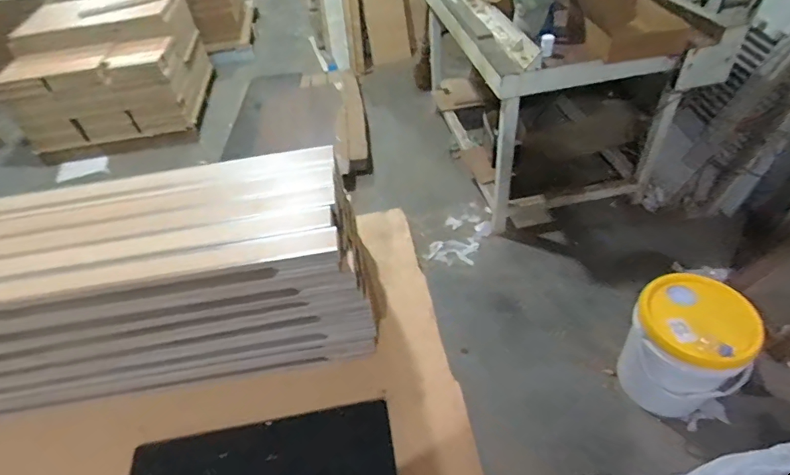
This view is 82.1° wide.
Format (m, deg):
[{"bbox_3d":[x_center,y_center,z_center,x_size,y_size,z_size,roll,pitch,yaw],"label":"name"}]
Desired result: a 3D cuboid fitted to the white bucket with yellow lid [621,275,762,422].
[{"bbox_3d":[0.896,0.320,1.410,0.313,0.365,0.330,26,54,30],"label":"white bucket with yellow lid"}]

